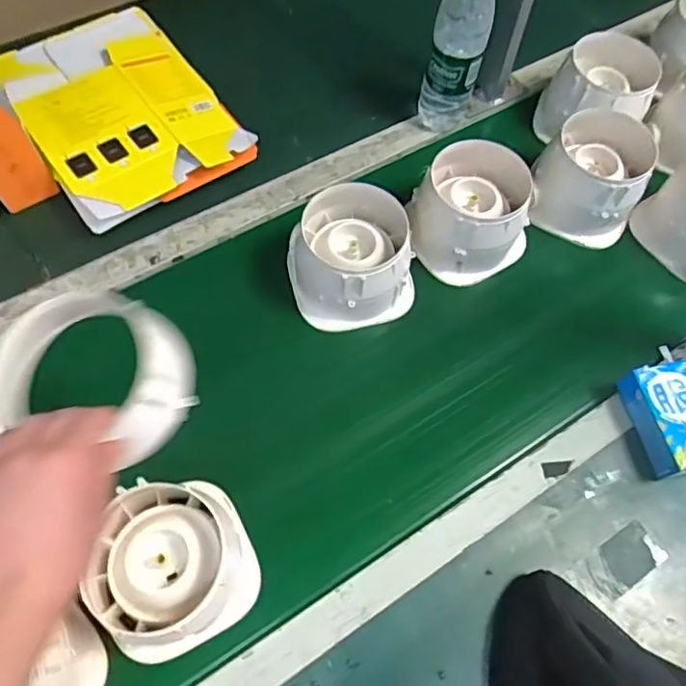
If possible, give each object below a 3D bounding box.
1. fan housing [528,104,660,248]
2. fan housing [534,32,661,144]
[{"bbox_3d":[0.310,-0.207,0.731,0.133,0.109,0.139,1,64,-3],"label":"fan housing"},{"bbox_3d":[0.337,-0.332,0.802,0.116,0.102,0.098,-4,64,-5],"label":"fan housing"}]

